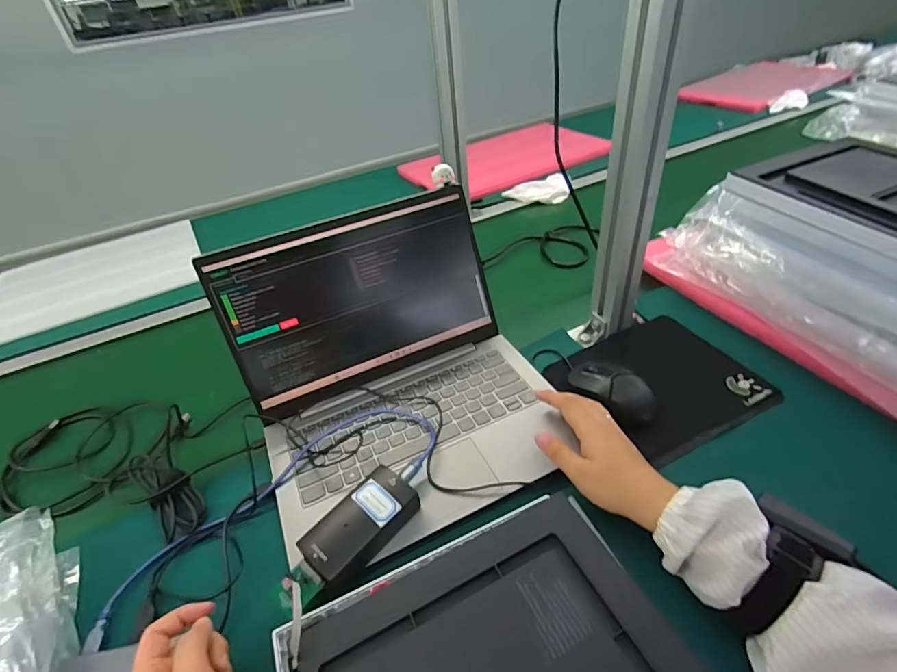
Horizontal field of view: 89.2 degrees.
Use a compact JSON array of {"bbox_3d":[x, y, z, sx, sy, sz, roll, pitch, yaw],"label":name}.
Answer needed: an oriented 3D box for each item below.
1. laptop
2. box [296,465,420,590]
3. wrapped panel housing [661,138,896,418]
[{"bbox_3d":[-0.060,0.020,0.489,0.317,0.178,0.303,-19,41,-14],"label":"laptop"},{"bbox_3d":[-0.078,0.173,0.415,0.055,0.030,0.103,26,50,33],"label":"box"},{"bbox_3d":[0.547,-0.092,0.551,0.321,0.133,0.405,-17,41,-12],"label":"wrapped panel housing"}]

